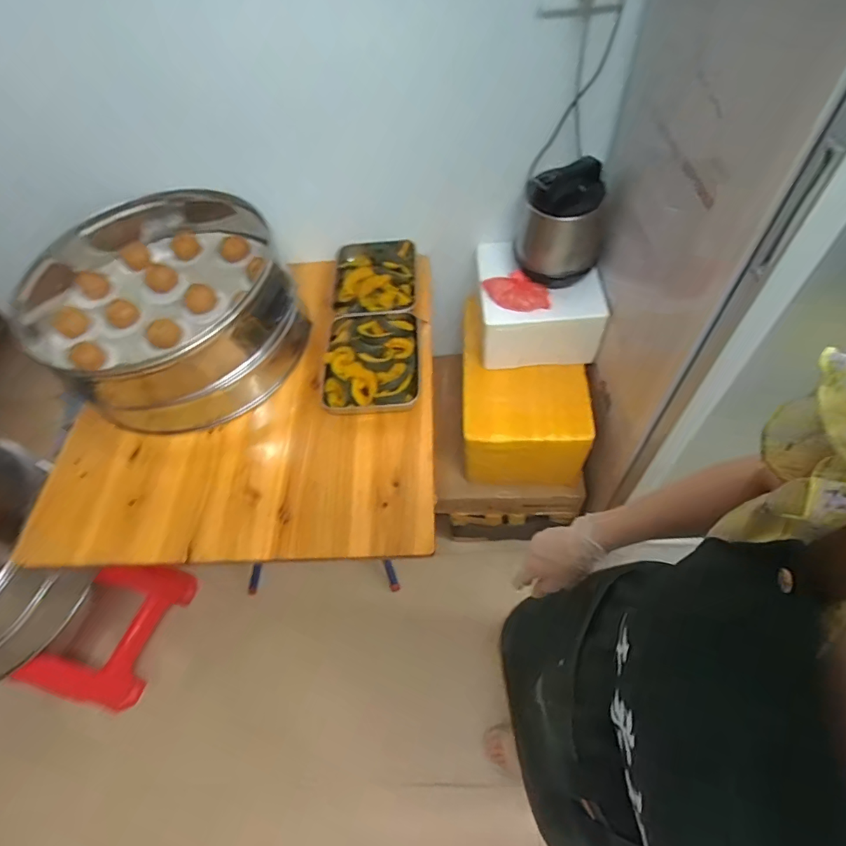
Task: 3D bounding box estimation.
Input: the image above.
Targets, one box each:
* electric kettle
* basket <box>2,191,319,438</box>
[{"bbox_3d":[0.288,-0.433,1.006,0.173,0.195,0.187,5,58,8],"label":"electric kettle"},{"bbox_3d":[-0.555,-0.277,1.016,0.506,0.264,0.567,-30,60,-14],"label":"basket"}]

